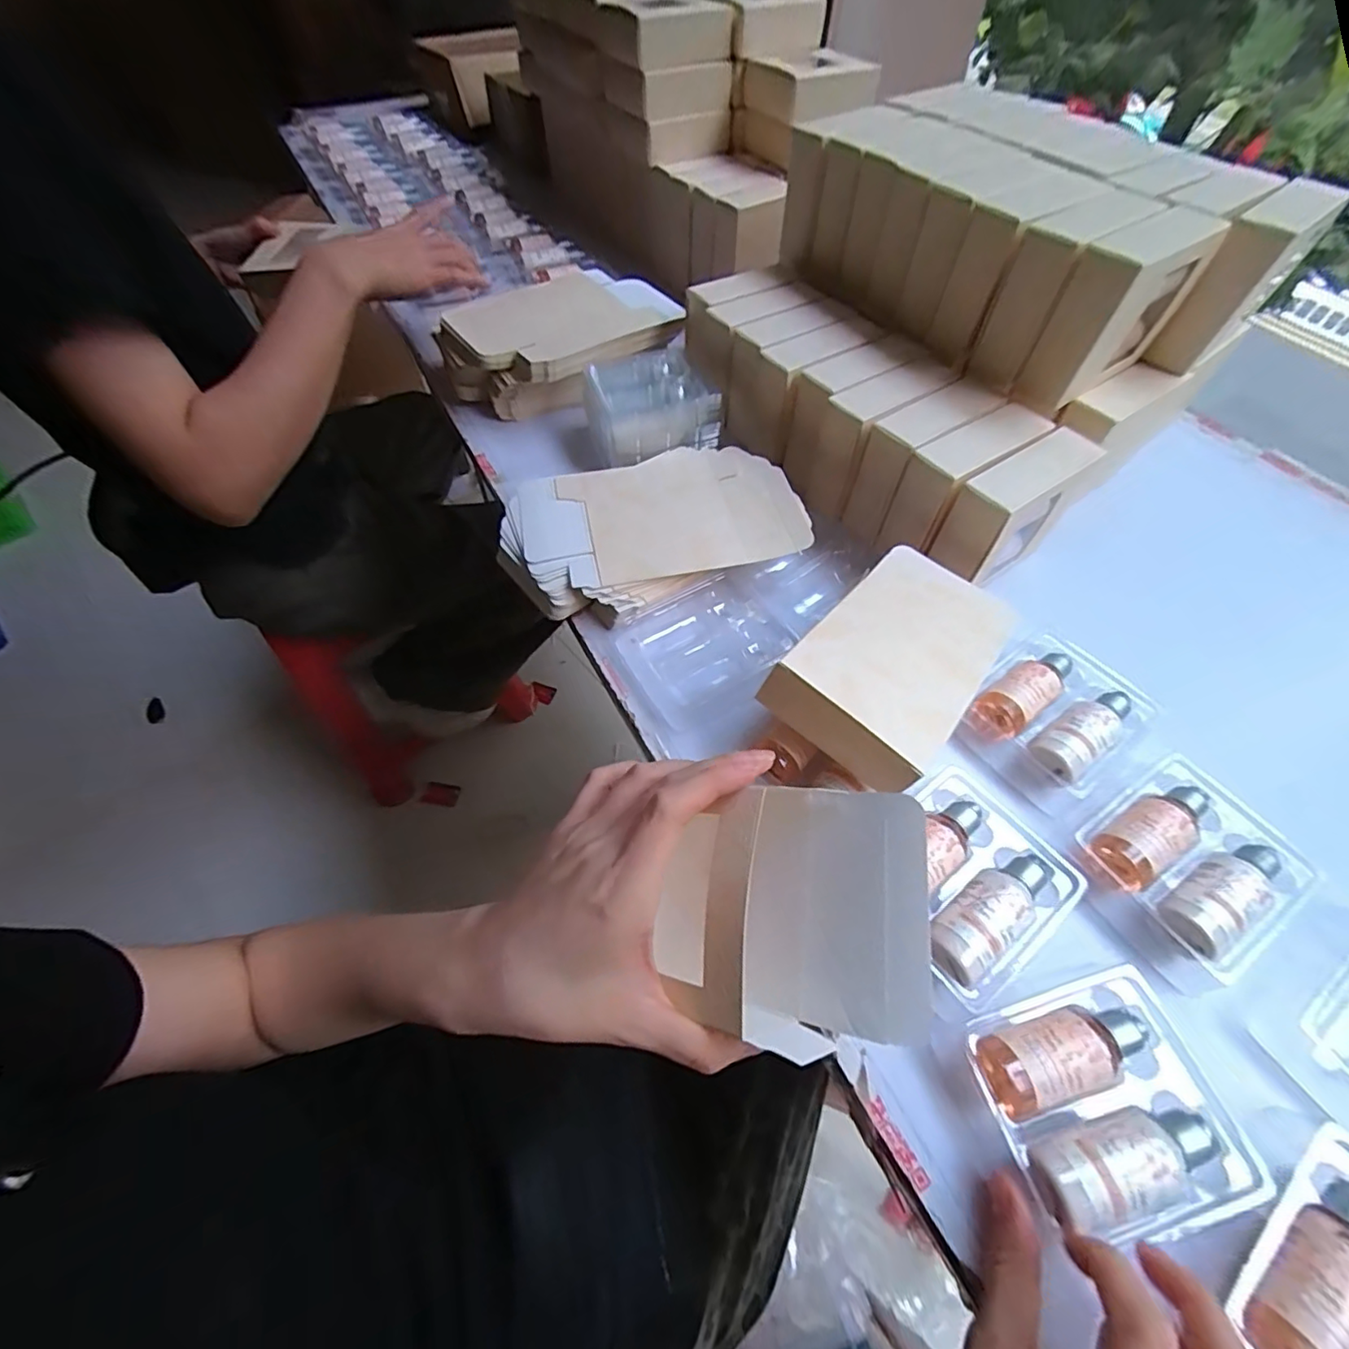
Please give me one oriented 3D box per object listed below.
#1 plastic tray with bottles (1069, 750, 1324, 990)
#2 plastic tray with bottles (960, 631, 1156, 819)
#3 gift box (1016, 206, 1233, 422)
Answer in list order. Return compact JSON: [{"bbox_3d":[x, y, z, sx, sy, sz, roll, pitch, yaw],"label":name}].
[{"bbox_3d":[0.275,0.100,0.304,0.104,0.029,0.082,-29,62,-18],"label":"plastic tray with bottles"},{"bbox_3d":[0.239,0.024,0.353,0.104,0.032,0.081,-34,64,-21],"label":"plastic tray with bottles"},{"bbox_3d":[0.300,-0.245,0.385,0.116,0.092,0.044,-31,63,-20],"label":"gift box"}]

